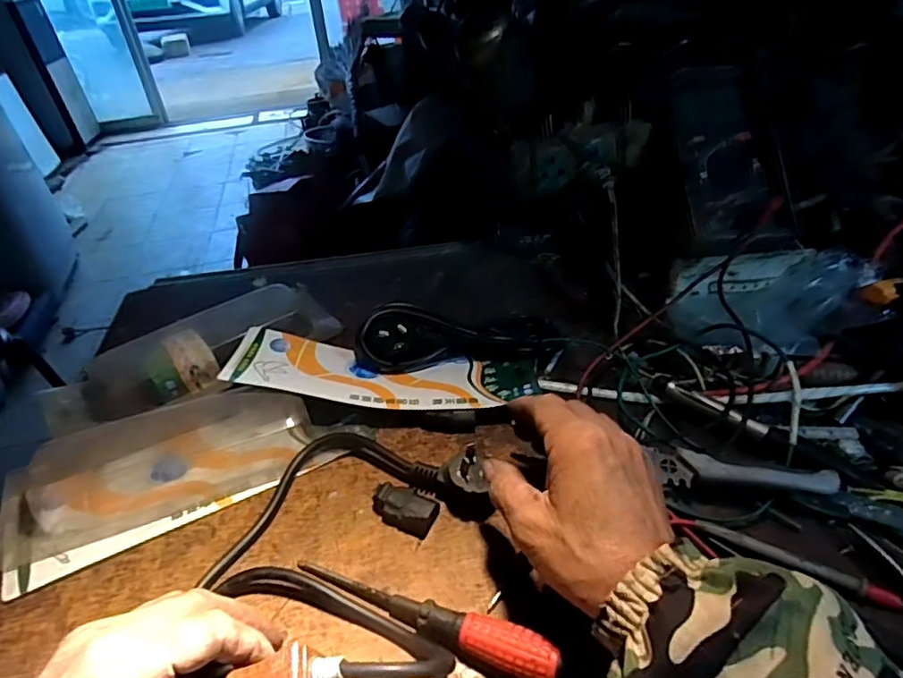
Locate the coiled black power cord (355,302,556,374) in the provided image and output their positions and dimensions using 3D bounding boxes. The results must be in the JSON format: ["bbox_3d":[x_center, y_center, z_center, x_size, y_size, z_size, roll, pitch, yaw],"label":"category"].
[{"bbox_3d":[0.002,-0.009,0.520,0.173,0.044,0.065,-12,39,-9],"label":"coiled black power cord"}]

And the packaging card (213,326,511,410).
[{"bbox_3d":[-0.071,0.025,0.476,0.207,0.045,0.081,0,38,6],"label":"packaging card"}]

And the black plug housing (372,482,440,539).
[{"bbox_3d":[-0.032,0.112,0.390,0.044,0.016,0.025,15,42,23],"label":"black plug housing"}]

